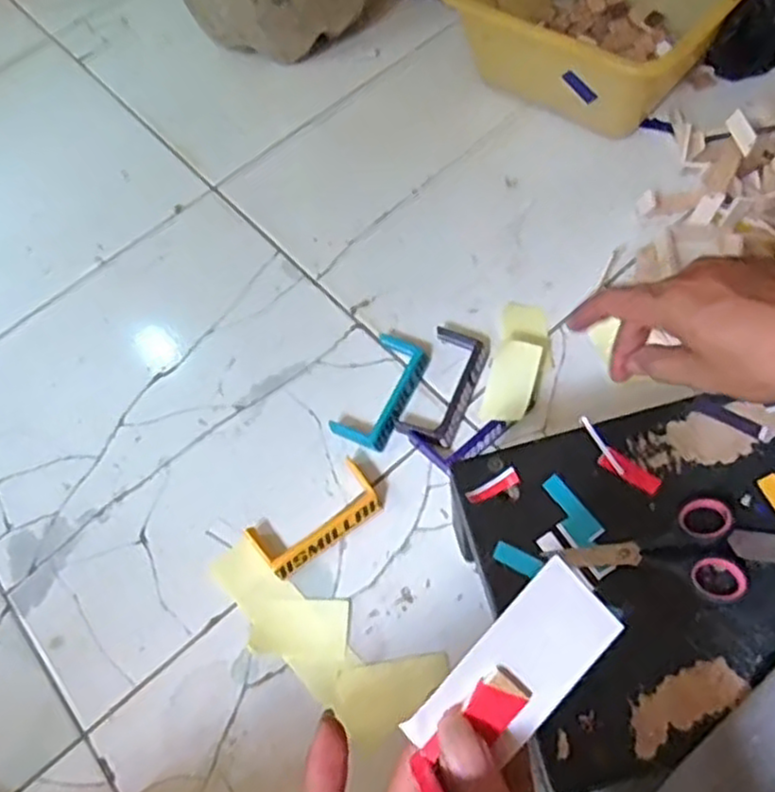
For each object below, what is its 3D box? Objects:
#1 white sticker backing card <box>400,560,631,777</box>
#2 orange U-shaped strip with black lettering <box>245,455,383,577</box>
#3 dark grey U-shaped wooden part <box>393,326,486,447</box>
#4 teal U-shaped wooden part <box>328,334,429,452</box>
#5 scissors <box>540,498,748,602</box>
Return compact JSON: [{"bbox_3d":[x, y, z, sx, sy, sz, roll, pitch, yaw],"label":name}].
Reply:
[{"bbox_3d":[0.048,0.102,0.265,0.081,0.006,0.040,-46,103,-5],"label":"white sticker backing card"},{"bbox_3d":[-0.059,0.105,0.613,0.107,0.021,0.051,-35,63,-12],"label":"orange U-shaped strip with black lettering"},{"bbox_3d":[0.050,-0.009,0.656,0.050,0.016,0.111,19,65,16],"label":"dark grey U-shaped wooden part"},{"bbox_3d":[-0.004,-0.004,0.668,0.053,0.020,0.110,23,66,18],"label":"teal U-shaped wooden part"},{"bbox_3d":[0.157,0.096,0.445,0.111,0.010,0.059,-5,61,4],"label":"scissors"}]

